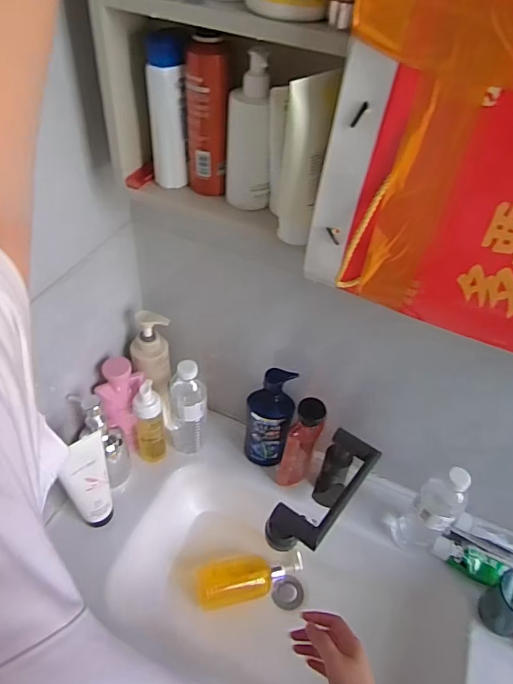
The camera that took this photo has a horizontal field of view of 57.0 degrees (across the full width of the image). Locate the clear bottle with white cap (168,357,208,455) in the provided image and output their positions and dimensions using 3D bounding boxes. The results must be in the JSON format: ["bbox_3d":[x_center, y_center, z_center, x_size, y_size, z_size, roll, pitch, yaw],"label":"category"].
[{"bbox_3d":[-0.122,0.111,0.849,0.061,0.228,0.072,-6,48,-13],"label":"clear bottle with white cap"}]

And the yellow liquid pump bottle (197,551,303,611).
[{"bbox_3d":[-0.007,0.414,0.836,0.191,0.047,0.065,-8,49,-14],"label":"yellow liquid pump bottle"}]

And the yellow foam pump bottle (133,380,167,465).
[{"bbox_3d":[-0.189,0.144,0.833,0.051,0.182,0.050,-5,48,-11],"label":"yellow foam pump bottle"}]

